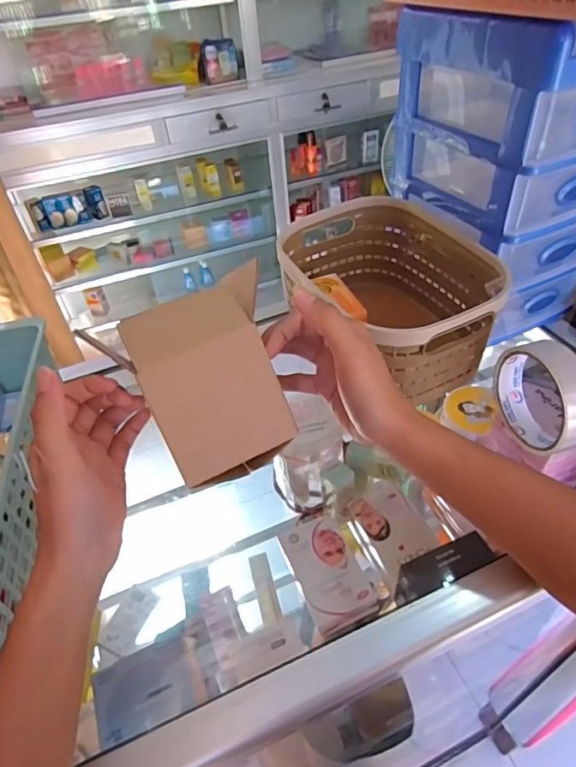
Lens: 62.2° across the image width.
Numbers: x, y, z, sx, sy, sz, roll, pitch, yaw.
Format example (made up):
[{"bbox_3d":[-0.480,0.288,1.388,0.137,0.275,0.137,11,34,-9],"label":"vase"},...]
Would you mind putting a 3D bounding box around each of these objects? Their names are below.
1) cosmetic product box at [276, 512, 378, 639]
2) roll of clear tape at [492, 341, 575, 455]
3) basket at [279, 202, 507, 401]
[{"bbox_3d":[0.046,0.218,0.558,0.072,0.023,0.126,-19,45,-13],"label":"cosmetic product box"},{"bbox_3d":[0.203,0.011,0.381,0.024,0.083,0.090,-15,44,-9],"label":"roll of clear tape"},{"bbox_3d":[0.092,-0.086,0.484,0.158,0.114,0.232,-22,45,-17],"label":"basket"}]

